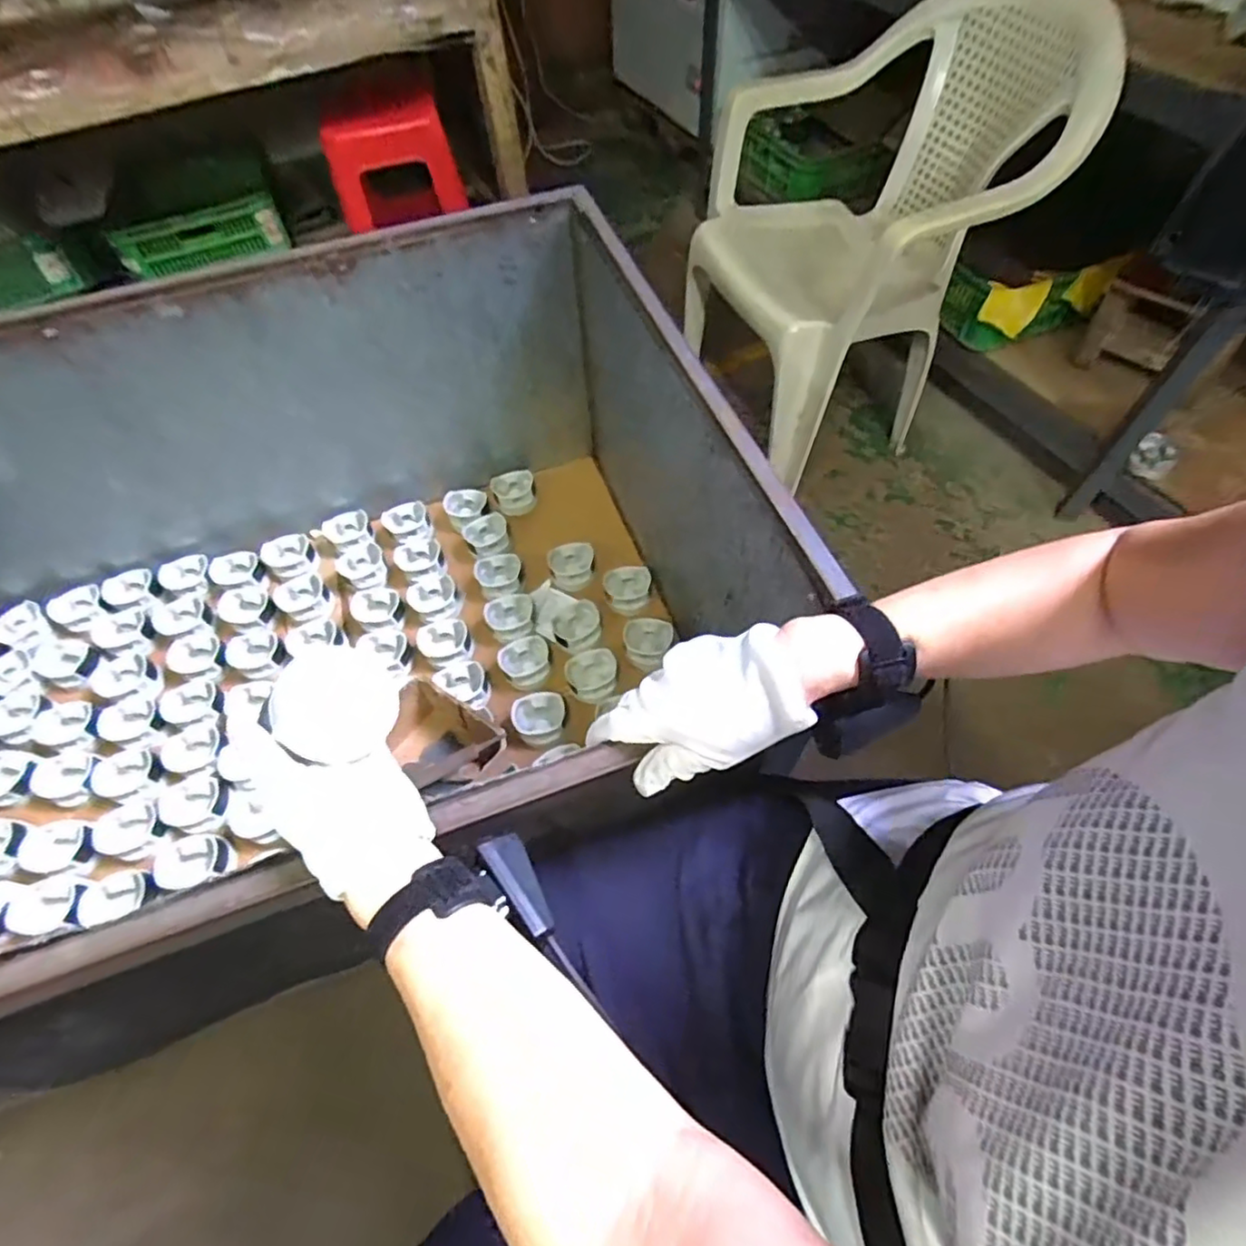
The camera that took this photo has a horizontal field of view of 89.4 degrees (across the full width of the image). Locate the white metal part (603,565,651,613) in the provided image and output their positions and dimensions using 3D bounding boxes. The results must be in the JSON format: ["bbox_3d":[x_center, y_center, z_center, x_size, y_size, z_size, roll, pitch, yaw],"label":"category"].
[{"bbox_3d":[0.008,-0.055,1.027,0.074,0.061,0.074,-1,59,2],"label":"white metal part"}]

